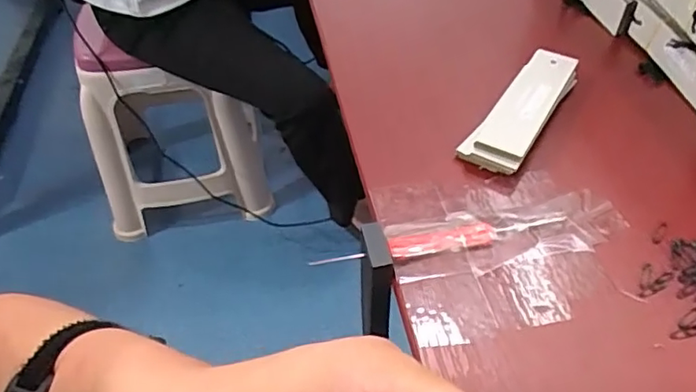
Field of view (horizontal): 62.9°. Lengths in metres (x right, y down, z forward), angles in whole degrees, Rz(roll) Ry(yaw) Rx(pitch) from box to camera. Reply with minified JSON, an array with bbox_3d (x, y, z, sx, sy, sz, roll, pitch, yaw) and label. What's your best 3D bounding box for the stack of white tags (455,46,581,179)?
[{"bbox_3d":[0.125,-0.062,0.406,0.040,0.023,0.125,25,52,23],"label":"stack of white tags"}]

